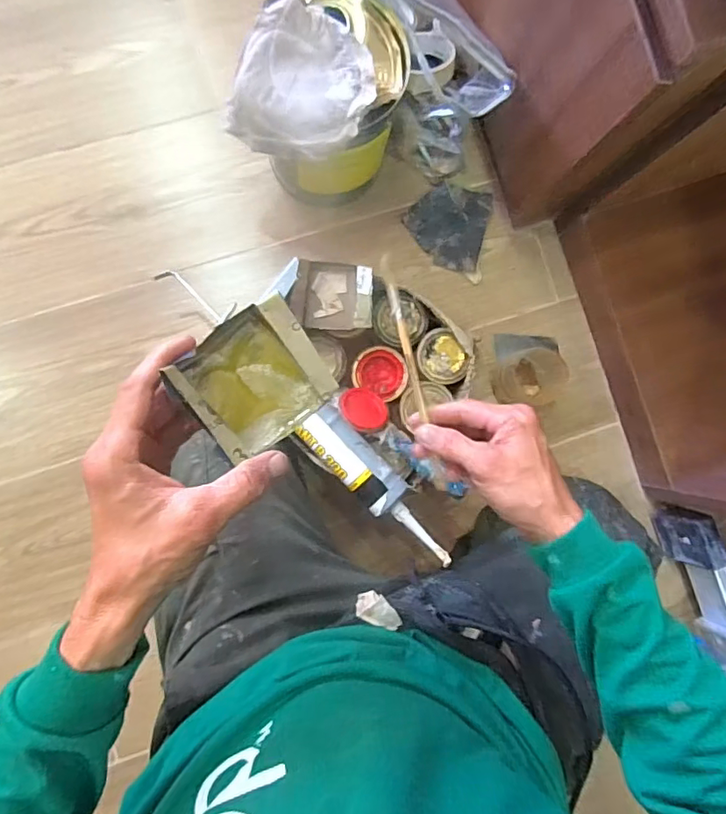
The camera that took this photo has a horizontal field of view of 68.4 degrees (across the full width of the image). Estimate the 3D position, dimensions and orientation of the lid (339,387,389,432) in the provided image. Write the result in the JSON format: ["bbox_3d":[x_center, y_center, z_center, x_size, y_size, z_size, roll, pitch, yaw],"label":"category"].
[{"bbox_3d":[0.002,0.002,0.664,0.059,0.004,0.058,7,61,-14],"label":"lid"}]

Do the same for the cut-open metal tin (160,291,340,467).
[{"bbox_3d":[-0.065,-0.019,0.325,0.080,0.041,0.077,-39,90,-7],"label":"cut-open metal tin"}]

